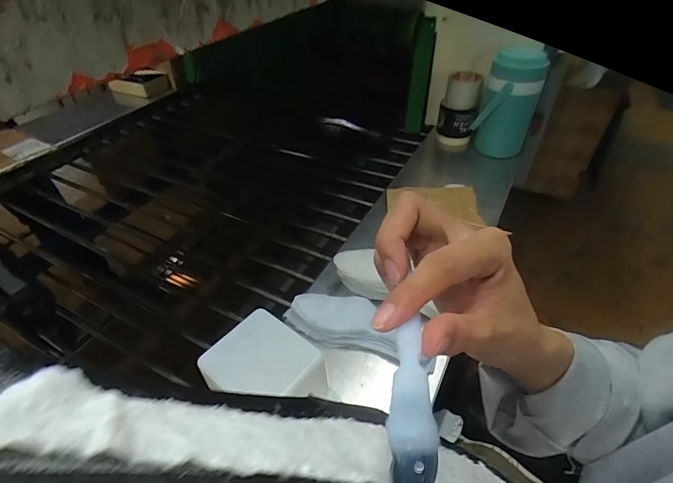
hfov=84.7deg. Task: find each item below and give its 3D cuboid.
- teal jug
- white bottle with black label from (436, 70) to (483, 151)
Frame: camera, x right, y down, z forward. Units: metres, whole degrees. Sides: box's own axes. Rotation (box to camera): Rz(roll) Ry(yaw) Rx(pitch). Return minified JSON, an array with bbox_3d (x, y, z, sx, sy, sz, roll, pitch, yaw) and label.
[{"bbox_3d":[0.392,-0.310,0.860,0.125,0.238,0.107,21,47,24],"label":"teal jug"},{"bbox_3d":[0.309,-0.332,0.944,0.091,0.157,0.100,8,43,12],"label":"white bottle with black label"}]

